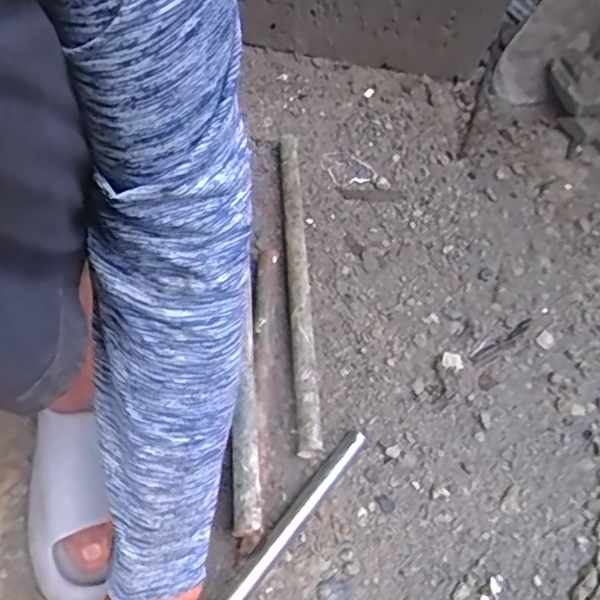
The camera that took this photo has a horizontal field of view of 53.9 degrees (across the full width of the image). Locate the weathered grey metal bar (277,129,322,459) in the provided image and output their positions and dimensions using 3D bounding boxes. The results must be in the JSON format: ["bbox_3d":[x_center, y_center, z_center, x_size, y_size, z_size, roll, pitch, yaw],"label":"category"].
[{"bbox_3d":[-0.003,-0.031,0.658,0.028,0.037,0.410,-1,55,-6],"label":"weathered grey metal bar"}]

